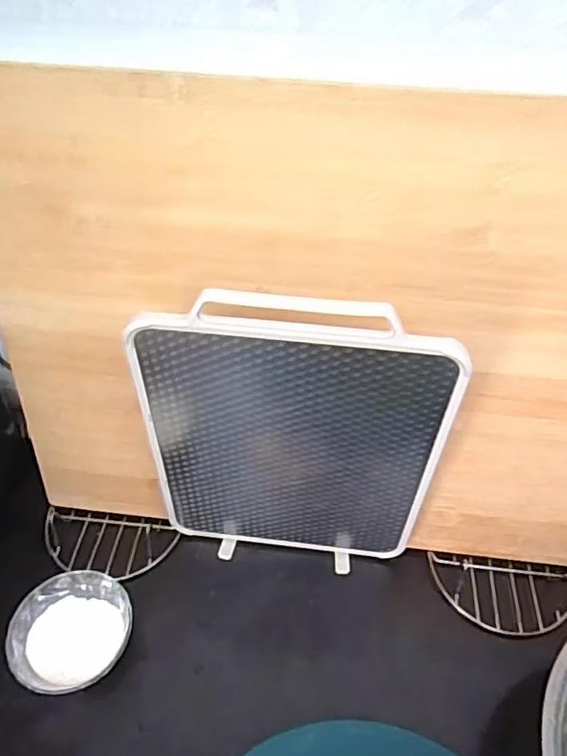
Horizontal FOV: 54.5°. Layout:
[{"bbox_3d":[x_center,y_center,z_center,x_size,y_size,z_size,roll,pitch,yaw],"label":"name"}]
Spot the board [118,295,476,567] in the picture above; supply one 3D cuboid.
[{"bbox_3d":[0.006,0.078,0.554,0.282,0.384,0.015,5,46,4],"label":"board"}]

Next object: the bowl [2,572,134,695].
[{"bbox_3d":[-0.222,0.276,0.590,0.119,0.054,0.118,1,46,-1],"label":"bowl"}]

